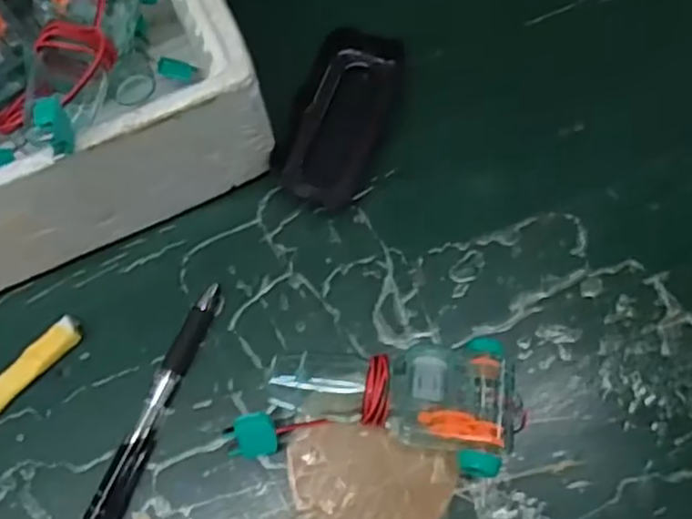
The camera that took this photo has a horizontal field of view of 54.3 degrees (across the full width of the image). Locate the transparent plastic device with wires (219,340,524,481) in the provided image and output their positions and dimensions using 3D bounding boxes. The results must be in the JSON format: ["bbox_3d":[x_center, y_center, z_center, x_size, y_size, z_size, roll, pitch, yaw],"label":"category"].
[{"bbox_3d":[0.016,0.075,0.344,0.140,0.035,0.061,0,72,2],"label":"transparent plastic device with wires"}]

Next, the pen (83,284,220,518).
[{"bbox_3d":[-0.102,0.079,0.360,0.015,0.013,0.142,20,74,9],"label":"pen"}]

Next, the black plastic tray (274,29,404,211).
[{"bbox_3d":[-0.004,-0.085,0.404,0.052,0.027,0.106,19,74,8],"label":"black plastic tray"}]

